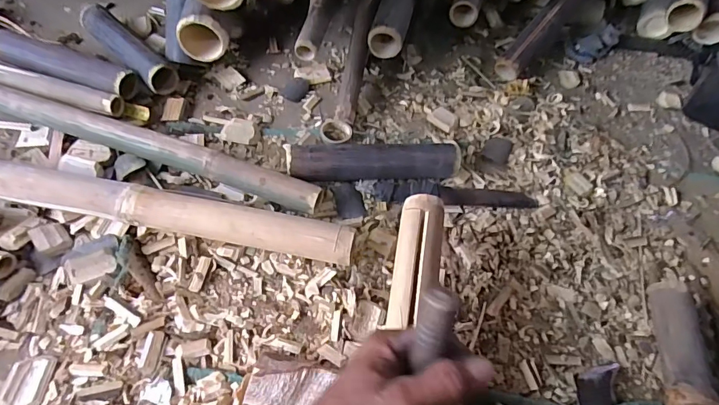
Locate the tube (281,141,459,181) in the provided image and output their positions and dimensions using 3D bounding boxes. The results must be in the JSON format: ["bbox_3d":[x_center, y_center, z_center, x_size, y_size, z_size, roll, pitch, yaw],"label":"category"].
[{"bbox_3d":[0.024,-0.060,0.693,0.272,0.056,0.054,-2,57,-6],"label":"tube"}]

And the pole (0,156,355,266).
[{"bbox_3d":[-0.333,0.005,0.613,0.655,0.064,0.058,10,57,2],"label":"pole"}]

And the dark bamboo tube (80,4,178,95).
[{"bbox_3d":[-0.429,-0.280,0.804,0.241,0.059,0.053,39,62,19],"label":"dark bamboo tube"}]

